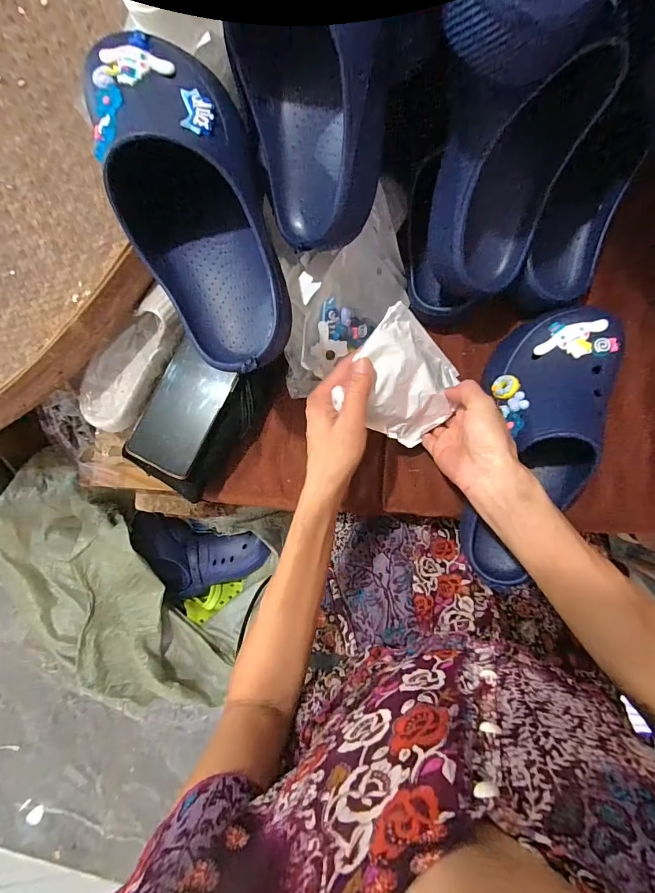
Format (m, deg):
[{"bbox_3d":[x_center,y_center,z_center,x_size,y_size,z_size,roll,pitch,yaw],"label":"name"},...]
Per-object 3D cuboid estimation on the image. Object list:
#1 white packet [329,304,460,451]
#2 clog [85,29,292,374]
[{"bbox_3d":[0.078,-0.061,0.374,0.025,0.123,0.102,24,82,48],"label":"white packet"},{"bbox_3d":[-0.108,-0.195,0.309,0.112,0.075,0.280,-20,97,8],"label":"clog"}]

